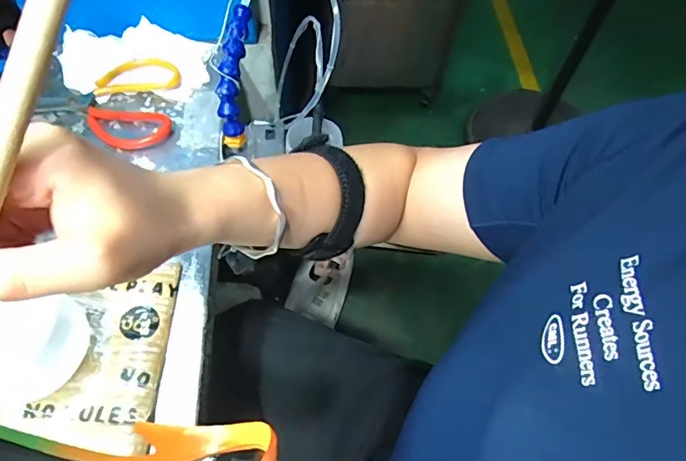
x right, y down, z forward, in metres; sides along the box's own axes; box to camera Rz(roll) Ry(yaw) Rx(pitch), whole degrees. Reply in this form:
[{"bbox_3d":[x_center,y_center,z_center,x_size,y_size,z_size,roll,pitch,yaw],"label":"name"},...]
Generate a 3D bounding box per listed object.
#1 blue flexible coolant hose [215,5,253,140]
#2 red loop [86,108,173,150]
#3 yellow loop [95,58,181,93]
[{"bbox_3d":[-0.119,-0.171,0.527,0.025,0.025,0.136,10,104,4],"label":"blue flexible coolant hose"},{"bbox_3d":[-0.252,-0.118,0.564,0.098,0.009,0.057,1,59,-1],"label":"red loop"},{"bbox_3d":[-0.254,-0.190,0.598,0.099,0.013,0.048,-11,60,-8],"label":"yellow loop"}]

